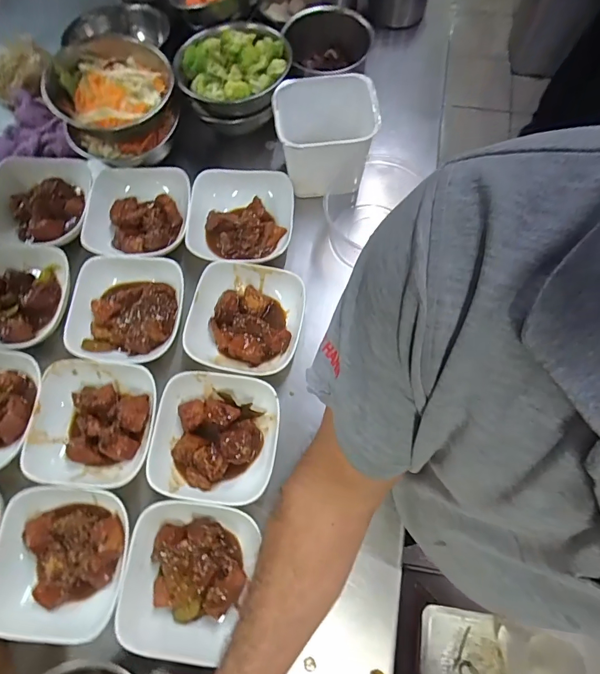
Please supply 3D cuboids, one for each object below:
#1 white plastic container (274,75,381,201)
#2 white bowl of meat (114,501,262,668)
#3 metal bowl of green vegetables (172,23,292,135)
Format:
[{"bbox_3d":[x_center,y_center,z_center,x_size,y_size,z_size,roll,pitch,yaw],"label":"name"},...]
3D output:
[{"bbox_3d":[0.036,-0.286,0.581,0.137,0.102,0.119,2,71,3],"label":"white plastic container"},{"bbox_3d":[-0.124,0.265,0.452,0.140,0.041,0.148,6,71,5],"label":"white bowl of meat"},{"bbox_3d":[-0.096,-0.396,0.615,0.158,0.069,0.155,-1,71,2],"label":"metal bowl of green vegetables"}]

